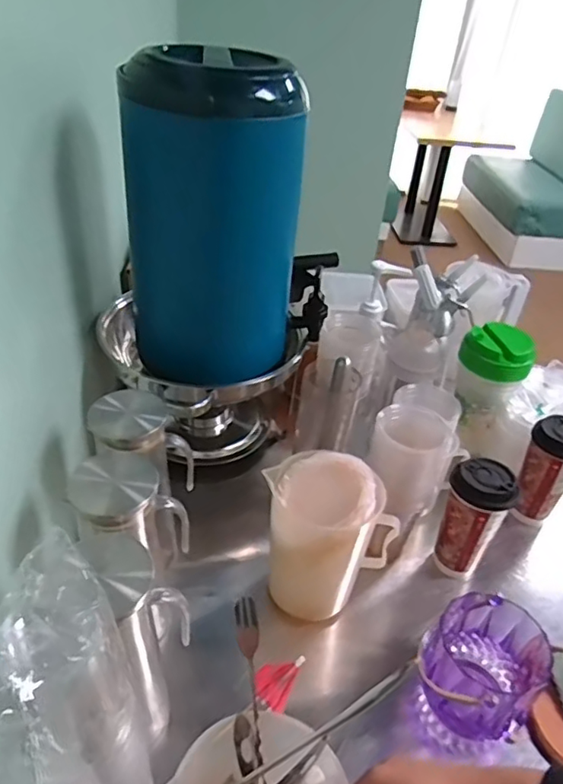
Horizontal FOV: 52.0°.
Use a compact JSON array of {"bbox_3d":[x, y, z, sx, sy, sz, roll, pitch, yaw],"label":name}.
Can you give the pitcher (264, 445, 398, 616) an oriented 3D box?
[{"bbox_3d":[0.052,0.182,0.744,0.134,0.205,0.111,-11,40,-21],"label":"pitcher"}]

